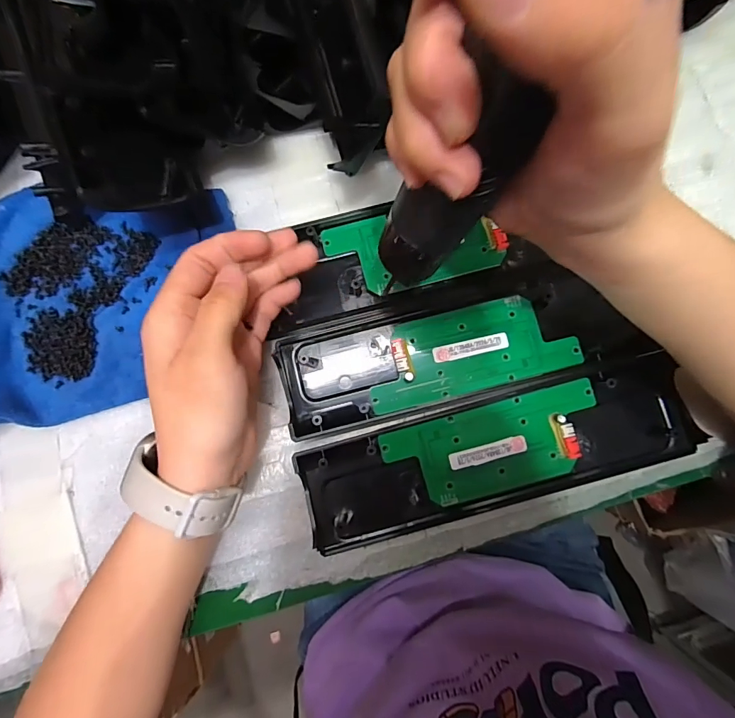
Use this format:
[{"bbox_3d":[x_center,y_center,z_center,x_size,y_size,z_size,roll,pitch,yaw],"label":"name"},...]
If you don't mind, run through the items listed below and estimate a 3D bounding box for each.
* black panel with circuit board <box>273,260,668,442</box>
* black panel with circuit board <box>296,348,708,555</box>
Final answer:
[{"bbox_3d":[0.054,-0.008,0.273,0.221,0.016,0.073,-15,83,0],"label":"black panel with circuit board"},{"bbox_3d":[0.082,0.061,0.263,0.243,0.017,0.066,-15,83,0],"label":"black panel with circuit board"}]

